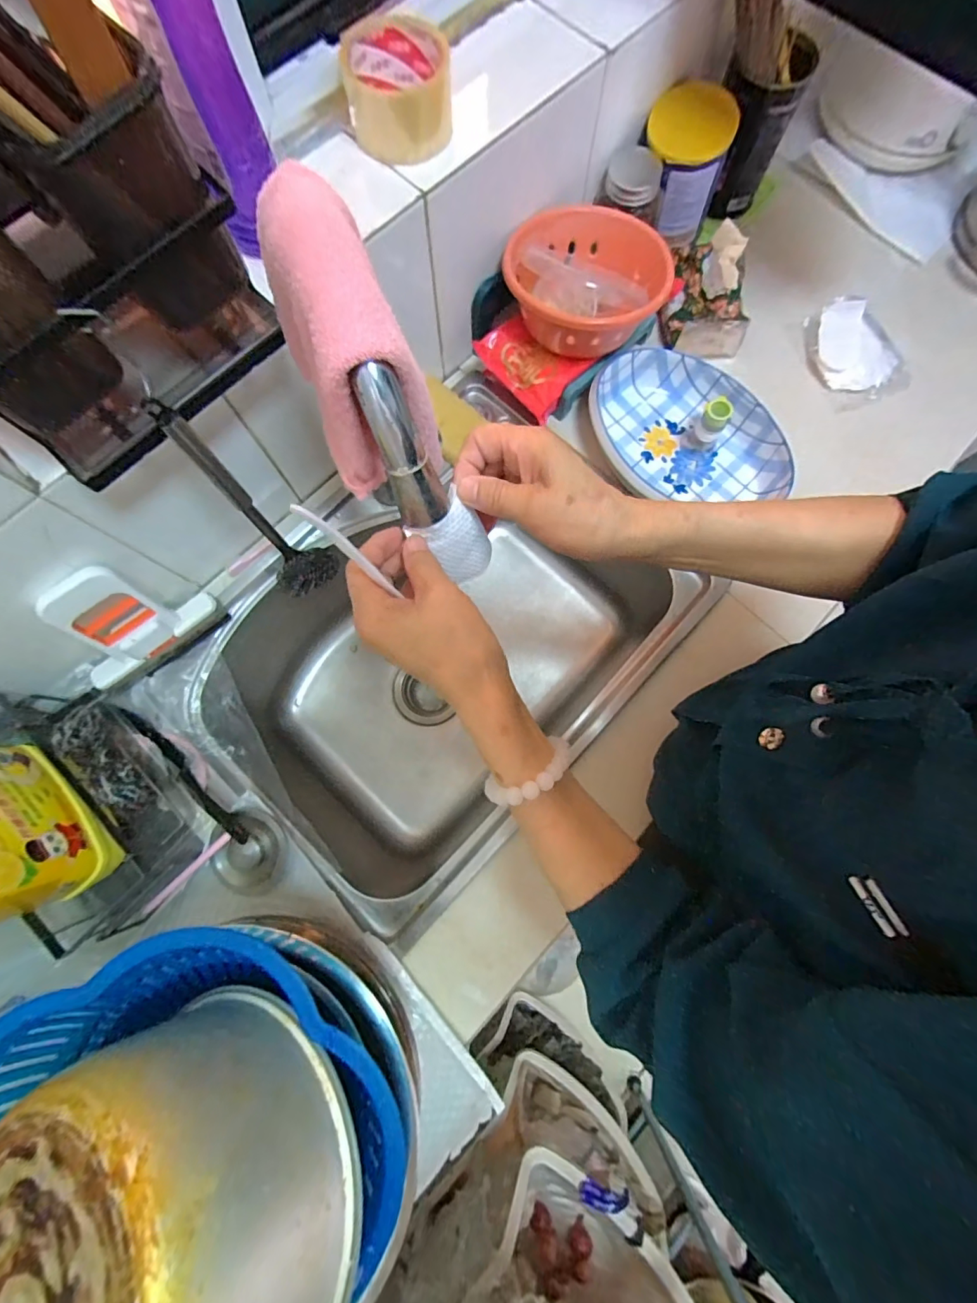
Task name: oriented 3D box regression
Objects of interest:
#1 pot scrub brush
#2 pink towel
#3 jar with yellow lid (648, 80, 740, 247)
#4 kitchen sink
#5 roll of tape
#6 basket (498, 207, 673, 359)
[{"bbox_3d":[-0.220,-0.127,0.445,0.066,0.245,0.061,0,78,0],"label":"pot scrub brush"},{"bbox_3d":[-0.082,-0.178,0.273,0.069,0.114,0.120,-22,79,-5],"label":"pink towel"},{"bbox_3d":[0.238,-0.597,0.580,0.097,0.121,0.091,0,78,0],"label":"jar with yellow lid"},{"bbox_3d":[-0.085,0.026,0.647,0.508,0.238,0.425,-44,82,-9],"label":"kitchen sink"},{"bbox_3d":[-0.077,-0.489,0.408,0.091,0.046,0.091,-4,78,-1],"label":"roll of tape"},{"bbox_3d":[0.109,-0.413,0.524,0.176,0.065,0.165,13,78,2],"label":"basket"}]

